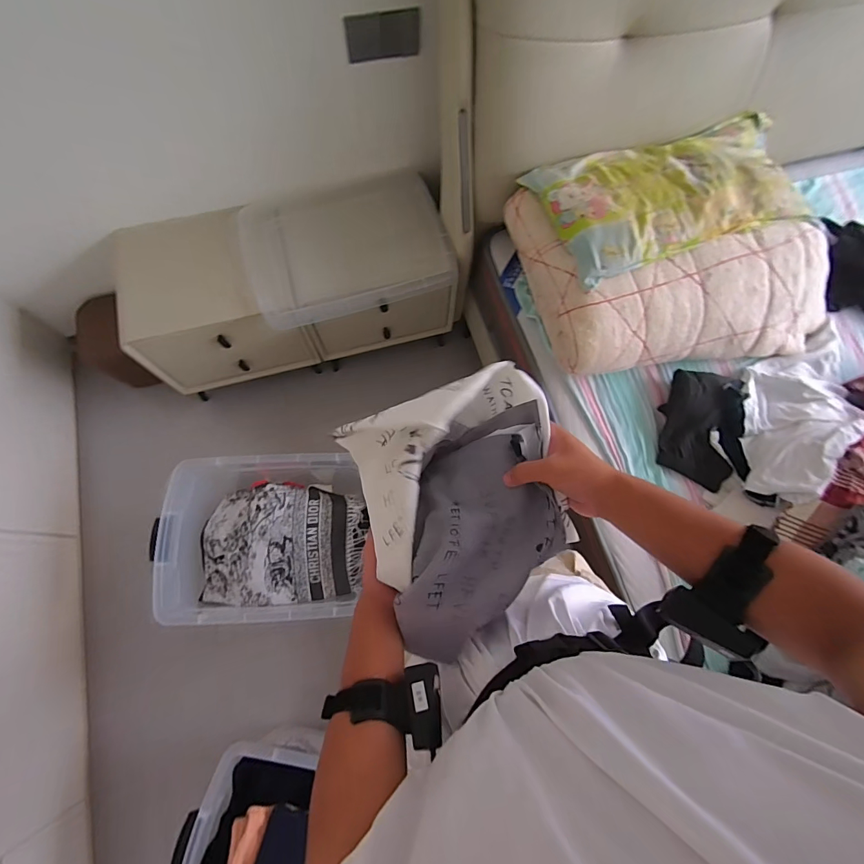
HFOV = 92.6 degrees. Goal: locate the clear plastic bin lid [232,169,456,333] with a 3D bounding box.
[{"bbox_3d":[-0.243,-0.536,1.167,0.553,0.079,0.424,-17,74,-7],"label":"clear plastic bin lid"}]

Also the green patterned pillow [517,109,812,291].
[{"bbox_3d":[0.561,-0.559,0.943,0.638,0.077,0.316,-22,74,-8],"label":"green patterned pillow"}]

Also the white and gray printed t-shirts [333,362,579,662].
[{"bbox_3d":[0.040,0.082,0.473,0.225,0.105,0.276,-20,74,-8],"label":"white and gray printed t-shirts"}]

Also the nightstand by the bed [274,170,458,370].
[{"bbox_3d":[-0.191,-0.494,1.312,0.453,0.338,0.383,-16,73,-7],"label":"nightstand by the bed"}]

